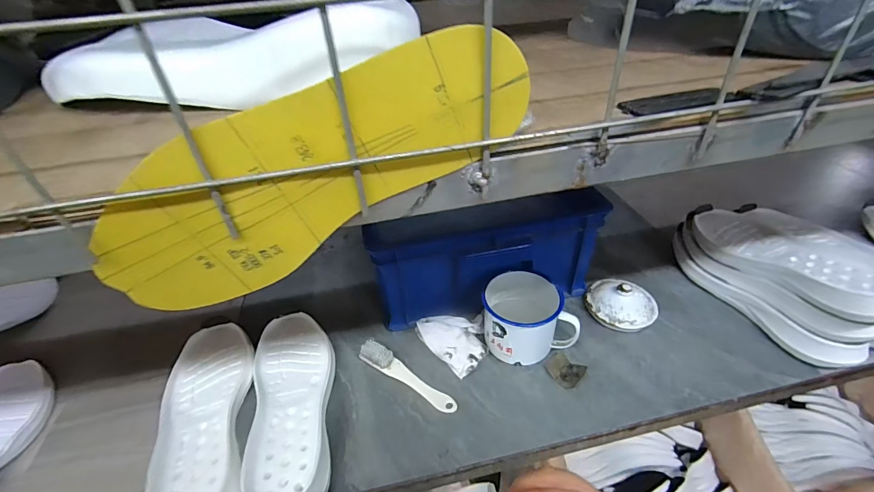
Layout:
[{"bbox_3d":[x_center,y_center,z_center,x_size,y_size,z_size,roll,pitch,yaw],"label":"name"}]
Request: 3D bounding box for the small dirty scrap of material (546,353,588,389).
[{"bbox_3d":[0.175,0.169,0.527,0.041,0.015,0.044,-31,45,-29],"label":"small dirty scrap of material"}]

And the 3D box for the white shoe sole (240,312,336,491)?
[{"bbox_3d":[-0.184,0.203,0.501,0.107,0.038,0.284,-13,39,-11],"label":"white shoe sole"}]

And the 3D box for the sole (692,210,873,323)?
[{"bbox_3d":[0.520,0.013,0.567,0.139,0.052,0.297,-10,27,-7],"label":"sole"}]

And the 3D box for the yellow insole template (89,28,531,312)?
[{"bbox_3d":[-0.065,-0.033,0.190,0.228,0.083,0.009,-27,39,6],"label":"yellow insole template"}]

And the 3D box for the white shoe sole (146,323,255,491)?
[{"bbox_3d":[-0.290,0.214,0.478,0.105,0.035,0.271,-14,39,-12],"label":"white shoe sole"}]

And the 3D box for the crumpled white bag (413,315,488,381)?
[{"bbox_3d":[0.031,0.130,0.565,0.096,0.047,0.085,28,48,34],"label":"crumpled white bag"}]

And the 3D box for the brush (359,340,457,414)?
[{"bbox_3d":[-0.042,0.176,0.531,0.160,0.026,0.028,20,45,28],"label":"brush"}]

